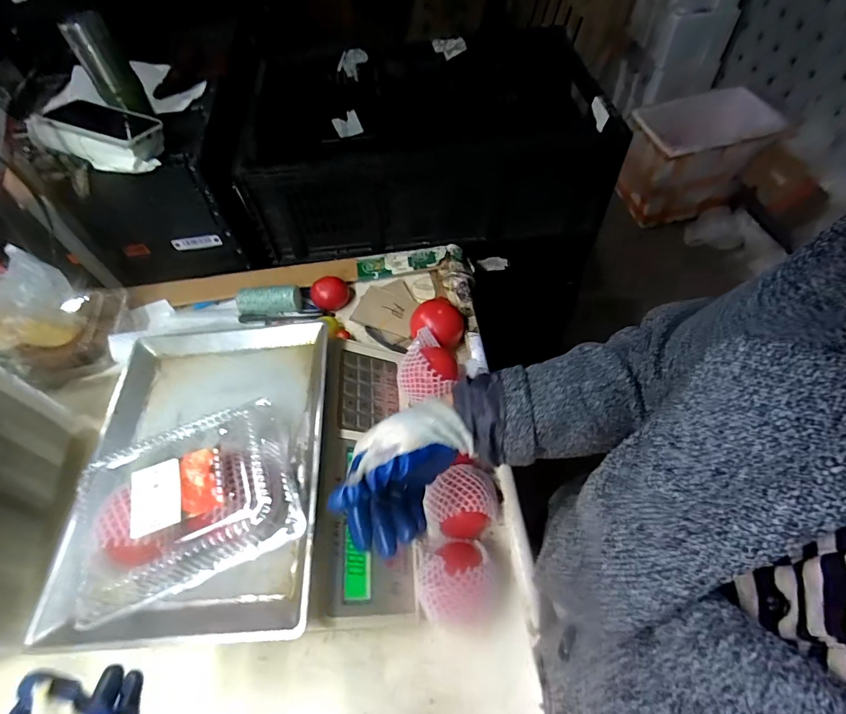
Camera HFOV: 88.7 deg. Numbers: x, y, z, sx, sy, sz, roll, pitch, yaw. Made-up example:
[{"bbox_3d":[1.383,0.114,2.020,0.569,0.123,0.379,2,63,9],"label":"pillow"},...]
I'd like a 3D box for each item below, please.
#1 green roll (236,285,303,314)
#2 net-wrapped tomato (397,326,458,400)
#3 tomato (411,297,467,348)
[{"bbox_3d":[-0.256,-0.097,0.717,0.105,0.037,0.048,-6,57,0],"label":"green roll"},{"bbox_3d":[0.007,0.018,0.595,0.083,0.081,0.105,-9,57,-2],"label":"net-wrapped tomato"},{"bbox_3d":[0.022,-0.049,0.657,0.082,0.059,0.080,34,65,23],"label":"tomato"}]

